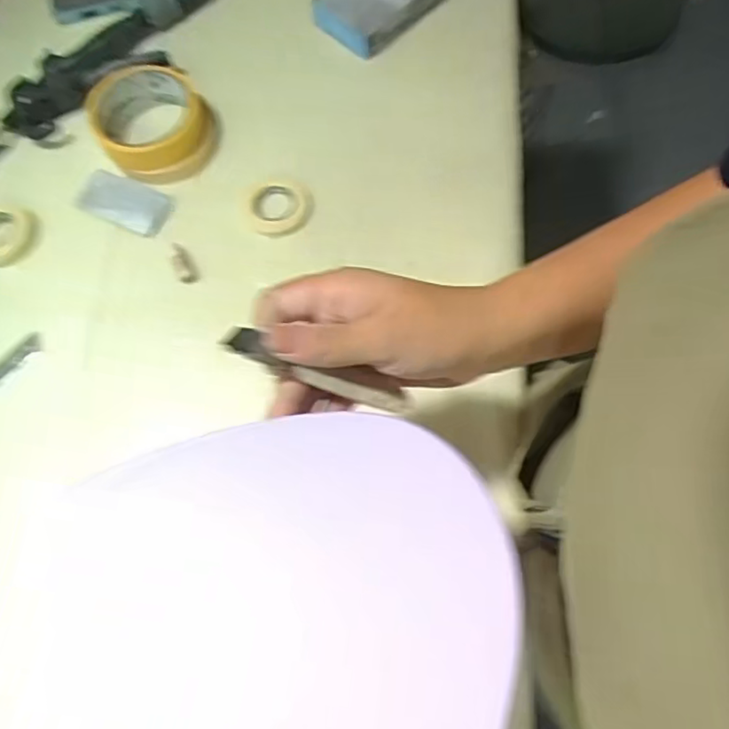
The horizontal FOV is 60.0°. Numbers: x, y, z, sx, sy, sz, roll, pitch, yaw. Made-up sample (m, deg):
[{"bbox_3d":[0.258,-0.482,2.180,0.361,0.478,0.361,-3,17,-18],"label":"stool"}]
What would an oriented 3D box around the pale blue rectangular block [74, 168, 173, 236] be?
[{"bbox_3d":[-0.200,-0.136,0.524,0.081,0.005,0.042,21,73,11],"label":"pale blue rectangular block"}]

